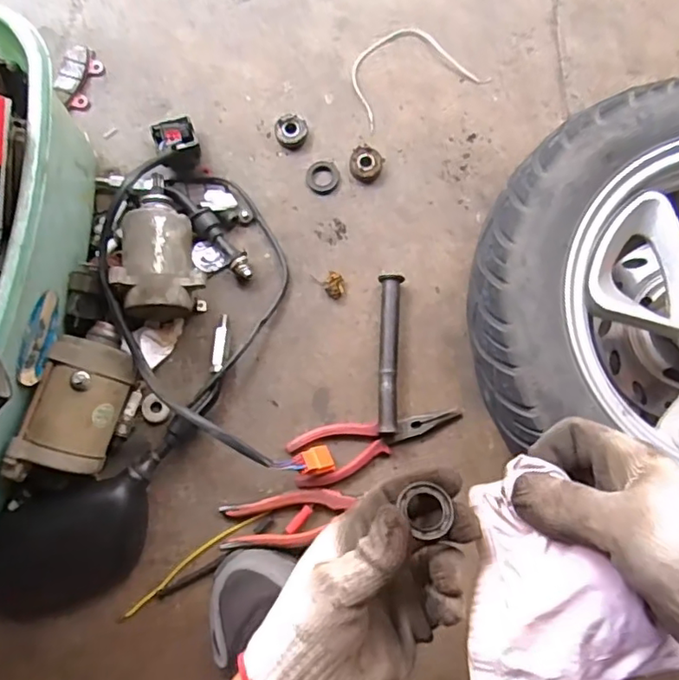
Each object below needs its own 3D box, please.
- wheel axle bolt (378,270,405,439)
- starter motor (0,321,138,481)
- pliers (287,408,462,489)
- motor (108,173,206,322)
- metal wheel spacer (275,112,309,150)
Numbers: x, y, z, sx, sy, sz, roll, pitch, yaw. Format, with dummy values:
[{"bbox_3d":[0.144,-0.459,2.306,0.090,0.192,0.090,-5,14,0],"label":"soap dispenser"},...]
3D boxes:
[{"bbox_3d":[0.045,0.011,0.520,0.020,0.023,0.142,0,79,1],"label":"wheel axle bolt"},{"bbox_3d":[-0.215,0.054,0.491,0.061,0.074,0.131,13,80,3],"label":"starter motor"},{"bbox_3d":[0.033,0.089,0.513,0.153,0.011,0.048,-16,79,-2],"label":"pliers"},{"bbox_3d":[-0.164,-0.081,0.522,0.070,0.062,0.127,-13,79,-1],"label":"motor"},{"bbox_3d":[-0.047,-0.205,0.565,0.031,0.010,0.035,9,80,3],"label":"metal wheel spacer"}]

